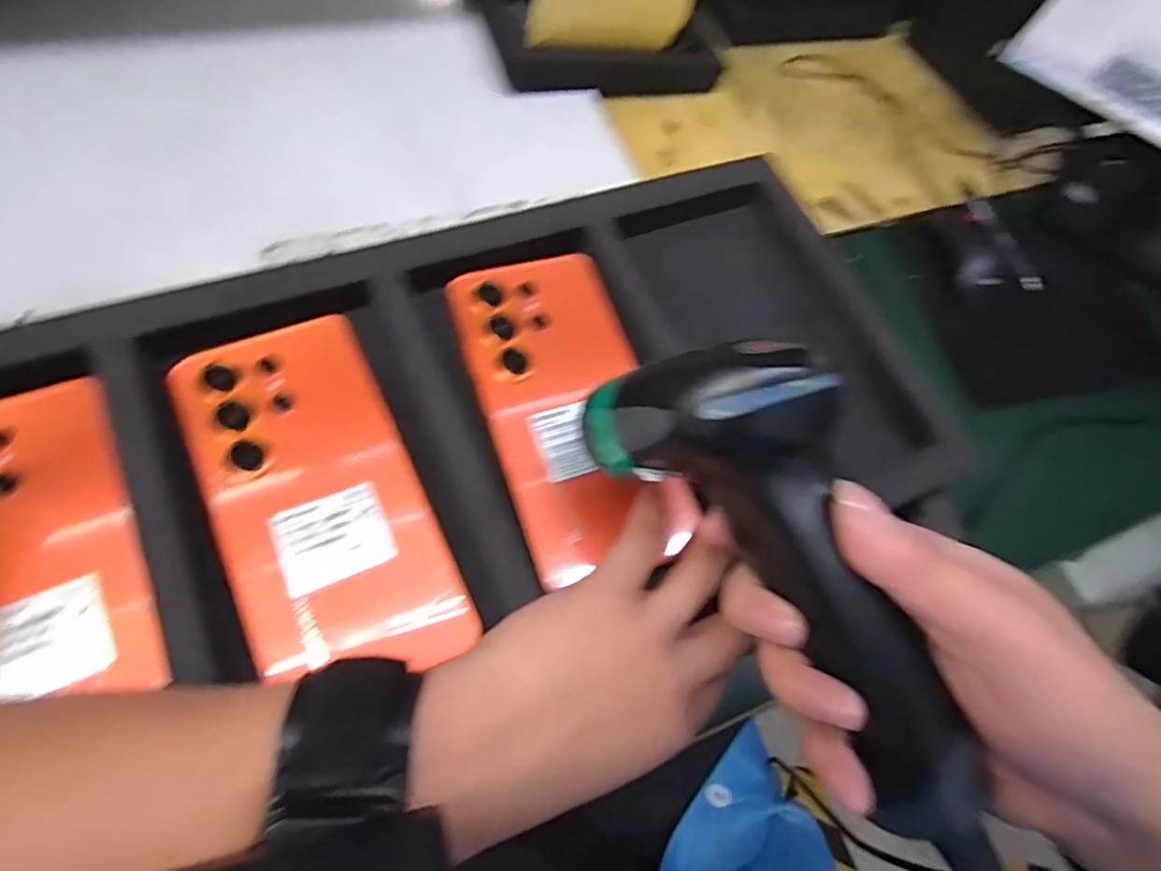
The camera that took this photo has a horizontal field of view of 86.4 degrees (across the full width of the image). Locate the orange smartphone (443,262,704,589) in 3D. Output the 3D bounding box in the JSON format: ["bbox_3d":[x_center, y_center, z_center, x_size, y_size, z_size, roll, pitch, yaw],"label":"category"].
[{"bbox_3d":[-0.004,-0.019,0.295,0.079,0.016,0.161,-15,70,-15],"label":"orange smartphone"}]

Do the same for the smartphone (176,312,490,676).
[{"bbox_3d":[-0.111,0.024,0.257,0.076,0.014,0.161,-22,72,-19],"label":"smartphone"}]

